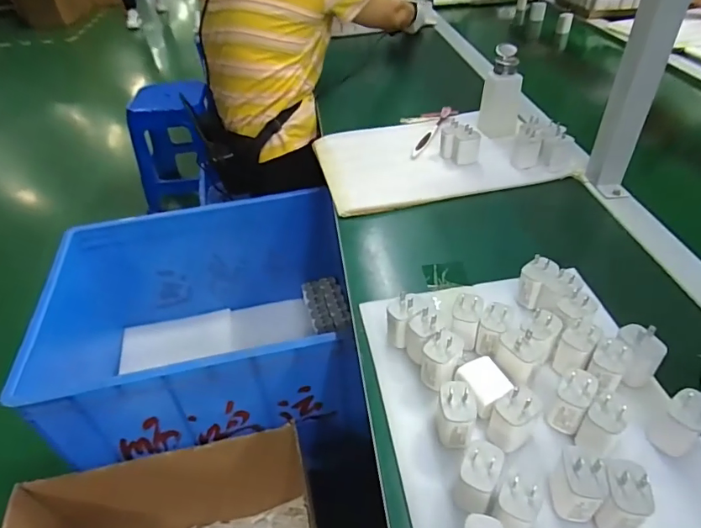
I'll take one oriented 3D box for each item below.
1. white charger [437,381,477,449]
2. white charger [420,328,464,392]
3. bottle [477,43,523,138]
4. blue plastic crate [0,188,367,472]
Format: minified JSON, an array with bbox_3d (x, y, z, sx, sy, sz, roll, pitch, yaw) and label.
[{"bbox_3d":[0.096,0.135,0.423,0.033,0.043,0.046,8,42,14],"label":"white charger"},{"bbox_3d":[0.090,0.097,0.466,0.033,0.049,0.035,22,47,28],"label":"white charger"},{"bbox_3d":[0.271,-0.309,0.837,0.067,0.137,0.071,7,42,13],"label":"bottle"},{"bbox_3d":[-0.267,0.124,0.896,0.473,0.312,0.419,-12,41,-8],"label":"blue plastic crate"}]

